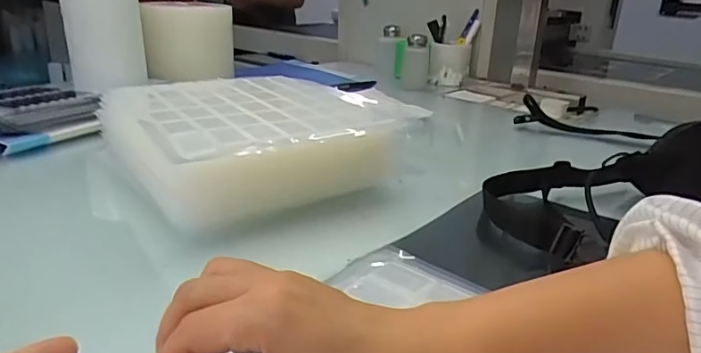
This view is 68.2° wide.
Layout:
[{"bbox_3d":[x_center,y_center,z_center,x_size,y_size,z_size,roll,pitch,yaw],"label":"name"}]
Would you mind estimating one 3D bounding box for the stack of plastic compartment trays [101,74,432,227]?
[{"bbox_3d":[-0.115,-0.041,0.574,0.238,0.083,0.281,-11,25,-32],"label":"stack of plastic compartment trays"}]

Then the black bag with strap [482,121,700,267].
[{"bbox_3d":[0.317,-0.002,0.543,0.401,0.095,0.139,-8,24,-26],"label":"black bag with strap"}]

